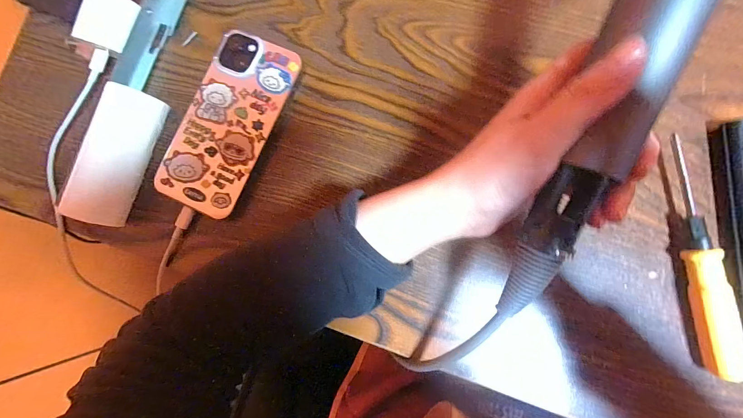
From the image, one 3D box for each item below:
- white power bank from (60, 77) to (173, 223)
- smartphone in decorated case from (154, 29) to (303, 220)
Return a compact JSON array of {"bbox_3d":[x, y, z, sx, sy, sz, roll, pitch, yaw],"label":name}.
[{"bbox_3d":[-0.193,-0.039,0.244,0.036,0.025,0.101,14,85,2],"label":"white power bank"},{"bbox_3d":[-0.112,-0.068,0.257,0.067,0.009,0.141,24,85,3],"label":"smartphone in decorated case"}]

